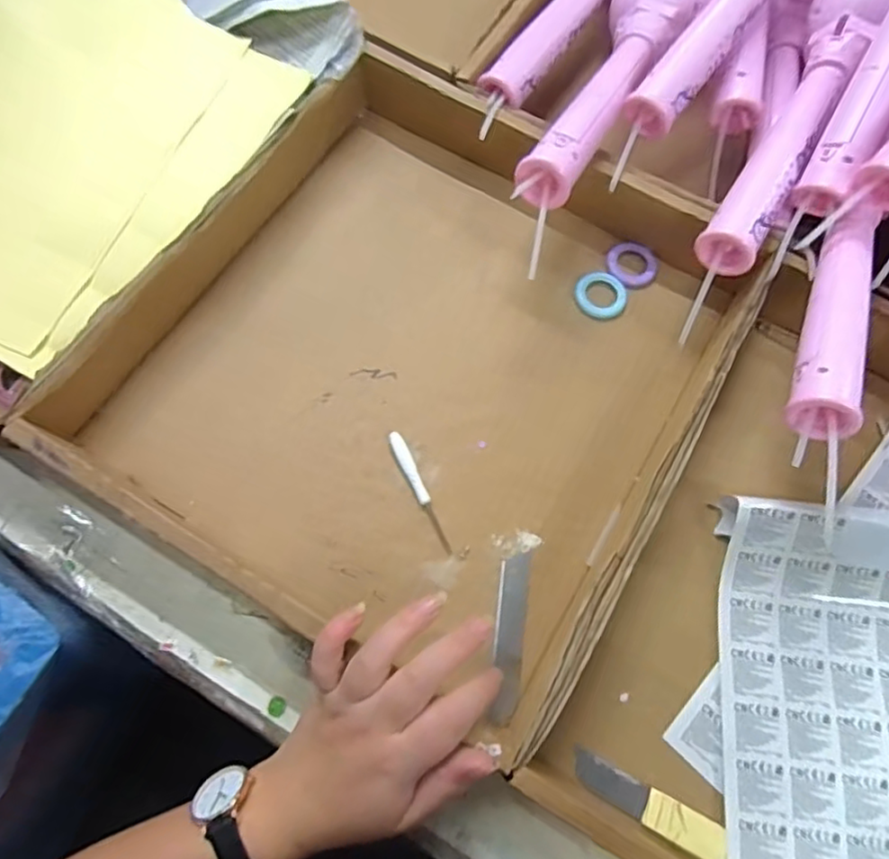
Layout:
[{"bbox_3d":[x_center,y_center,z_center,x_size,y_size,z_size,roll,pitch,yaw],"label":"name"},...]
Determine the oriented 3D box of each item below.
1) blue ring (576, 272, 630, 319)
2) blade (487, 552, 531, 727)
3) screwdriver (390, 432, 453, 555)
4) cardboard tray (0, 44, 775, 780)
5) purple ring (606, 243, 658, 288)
[{"bbox_3d":[0.116,-0.100,0.461,0.038,0.008,0.036,0,71,-1],"label":"blue ring"},{"bbox_3d":[0.040,0.125,0.380,0.019,0.004,0.099,7,70,2],"label":"blade"},{"bbox_3d":[-0.015,0.040,0.408,0.010,0.008,0.086,-25,73,-9],"label":"screwdriver"},{"bbox_3d":[-0.015,-0.051,0.418,0.346,0.063,0.363,30,73,9],"label":"cardboard tray"},{"bbox_3d":[0.142,-0.125,0.473,0.037,0.005,0.035,0,71,-1],"label":"purple ring"}]

